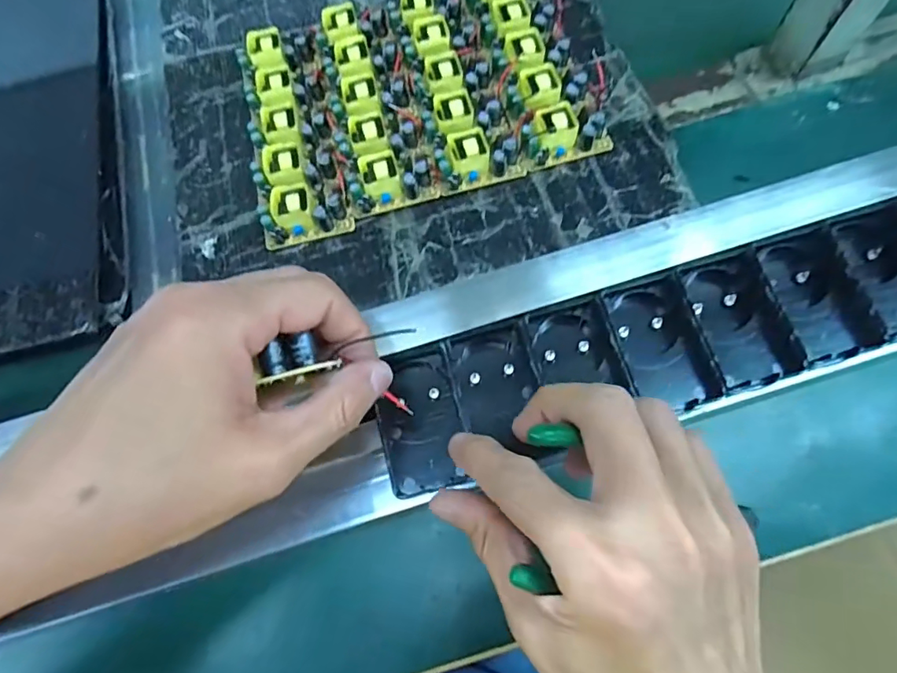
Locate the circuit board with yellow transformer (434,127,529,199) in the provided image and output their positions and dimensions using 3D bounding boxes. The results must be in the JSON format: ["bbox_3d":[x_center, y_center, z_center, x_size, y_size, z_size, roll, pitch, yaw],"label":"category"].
[{"bbox_3d":[0.020,-0.127,0.368,0.059,0.023,0.036,-14,69,-1],"label":"circuit board with yellow transformer"}]

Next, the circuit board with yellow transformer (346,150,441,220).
[{"bbox_3d":[-0.040,-0.111,0.367,0.062,0.022,0.034,-15,69,-1],"label":"circuit board with yellow transformer"}]

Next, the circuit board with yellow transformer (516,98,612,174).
[{"bbox_3d":[0.082,-0.144,0.368,0.063,0.022,0.035,-14,69,0],"label":"circuit board with yellow transformer"}]

